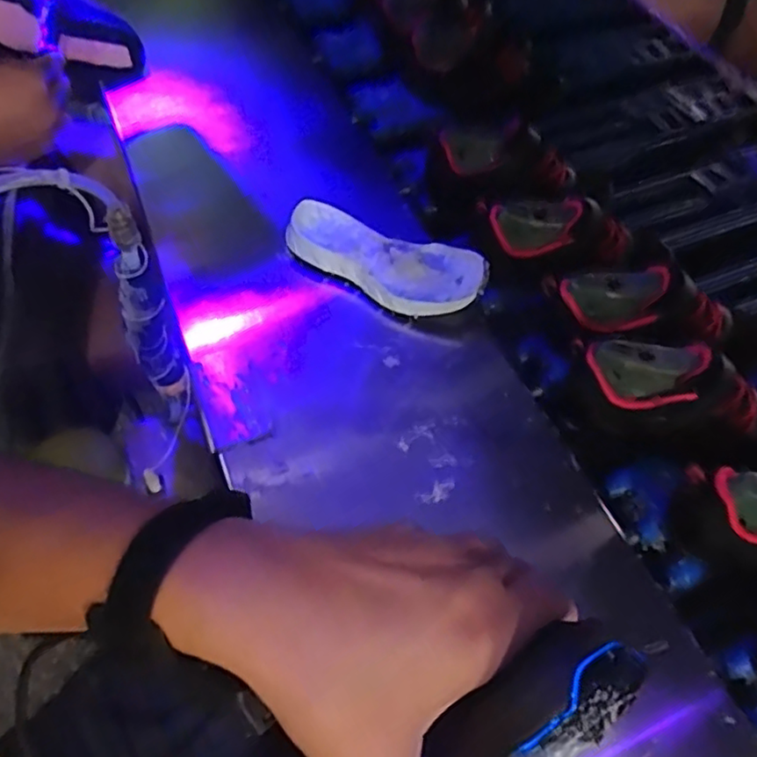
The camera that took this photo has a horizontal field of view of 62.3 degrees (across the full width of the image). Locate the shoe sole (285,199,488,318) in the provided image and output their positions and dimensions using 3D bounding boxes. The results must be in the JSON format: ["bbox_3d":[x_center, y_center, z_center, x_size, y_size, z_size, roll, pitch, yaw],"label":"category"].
[{"bbox_3d":[0.004,-0.101,0.544,0.177,0.044,0.081,22,55,10],"label":"shoe sole"}]

